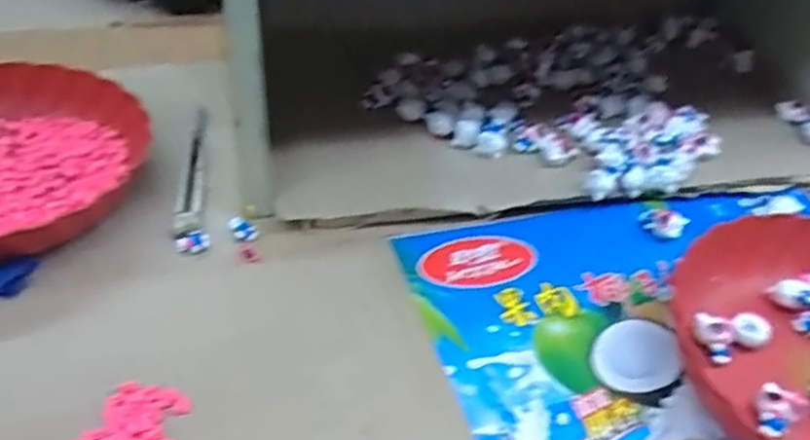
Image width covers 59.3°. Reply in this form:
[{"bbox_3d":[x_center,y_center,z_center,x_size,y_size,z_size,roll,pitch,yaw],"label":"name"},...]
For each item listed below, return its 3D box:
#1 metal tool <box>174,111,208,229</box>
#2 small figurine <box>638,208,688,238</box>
[{"bbox_3d":[-0.180,-0.042,0.607,0.019,0.019,0.144,-3,43,-9],"label":"metal tool"},{"bbox_3d":[0.218,0.002,0.603,0.036,0.022,0.023,23,45,18],"label":"small figurine"}]

